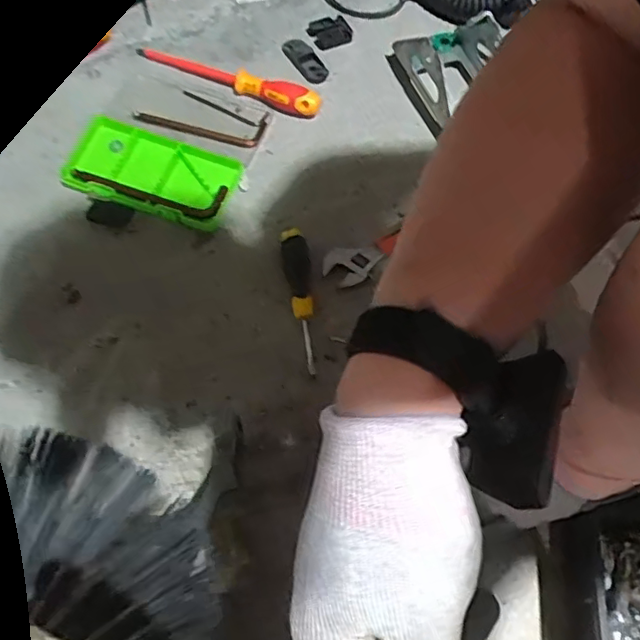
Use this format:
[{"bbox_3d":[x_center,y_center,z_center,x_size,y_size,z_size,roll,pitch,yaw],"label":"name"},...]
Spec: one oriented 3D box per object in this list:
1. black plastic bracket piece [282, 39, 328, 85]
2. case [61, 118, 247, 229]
[{"bbox_3d":[-0.018,-0.337,0.776,0.040,0.019,0.069,-29,68,-16],"label":"black plastic bracket piece"},{"bbox_3d":[-0.194,-0.169,0.680,0.188,0.031,0.097,16,63,6],"label":"case"}]

